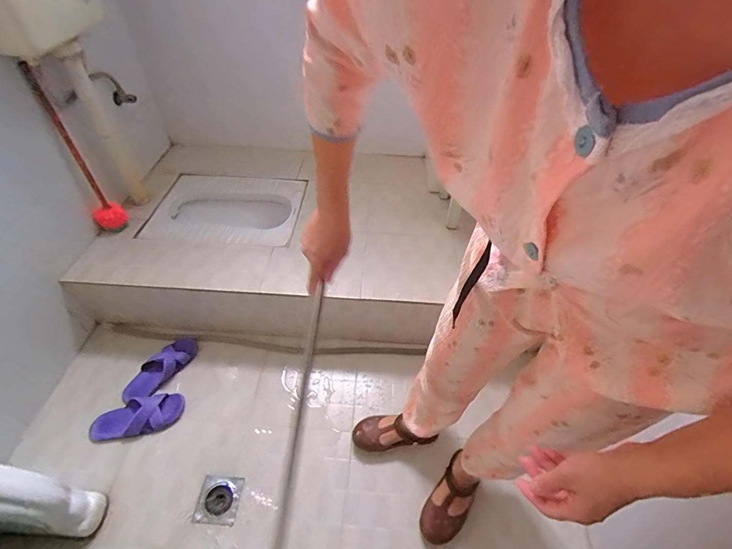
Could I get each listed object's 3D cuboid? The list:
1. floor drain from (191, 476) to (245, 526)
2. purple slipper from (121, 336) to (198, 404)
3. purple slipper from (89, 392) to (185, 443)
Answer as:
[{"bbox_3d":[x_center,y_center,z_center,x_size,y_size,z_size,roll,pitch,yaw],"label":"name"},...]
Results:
[{"bbox_3d":[-0.372,0.566,0.940,0.105,0.016,0.106,1,47,1],"label":"floor drain"},{"bbox_3d":[-0.639,0.295,1.166,0.115,0.049,0.249,18,49,16],"label":"purple slipper"},{"bbox_3d":[-0.649,0.408,1.062,0.239,0.043,0.112,-8,47,-8],"label":"purple slipper"}]

